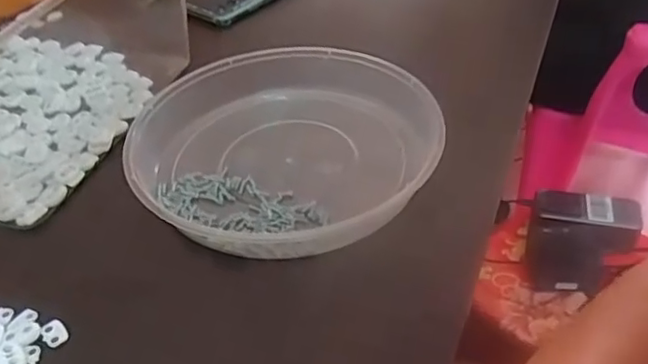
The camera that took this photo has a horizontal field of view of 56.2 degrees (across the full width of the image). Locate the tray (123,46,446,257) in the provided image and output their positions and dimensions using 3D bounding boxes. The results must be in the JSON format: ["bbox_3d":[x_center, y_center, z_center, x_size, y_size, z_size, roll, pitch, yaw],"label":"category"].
[{"bbox_3d":[-0.029,-0.030,0.467,0.218,0.034,0.228,-3,41,2],"label":"tray"}]

